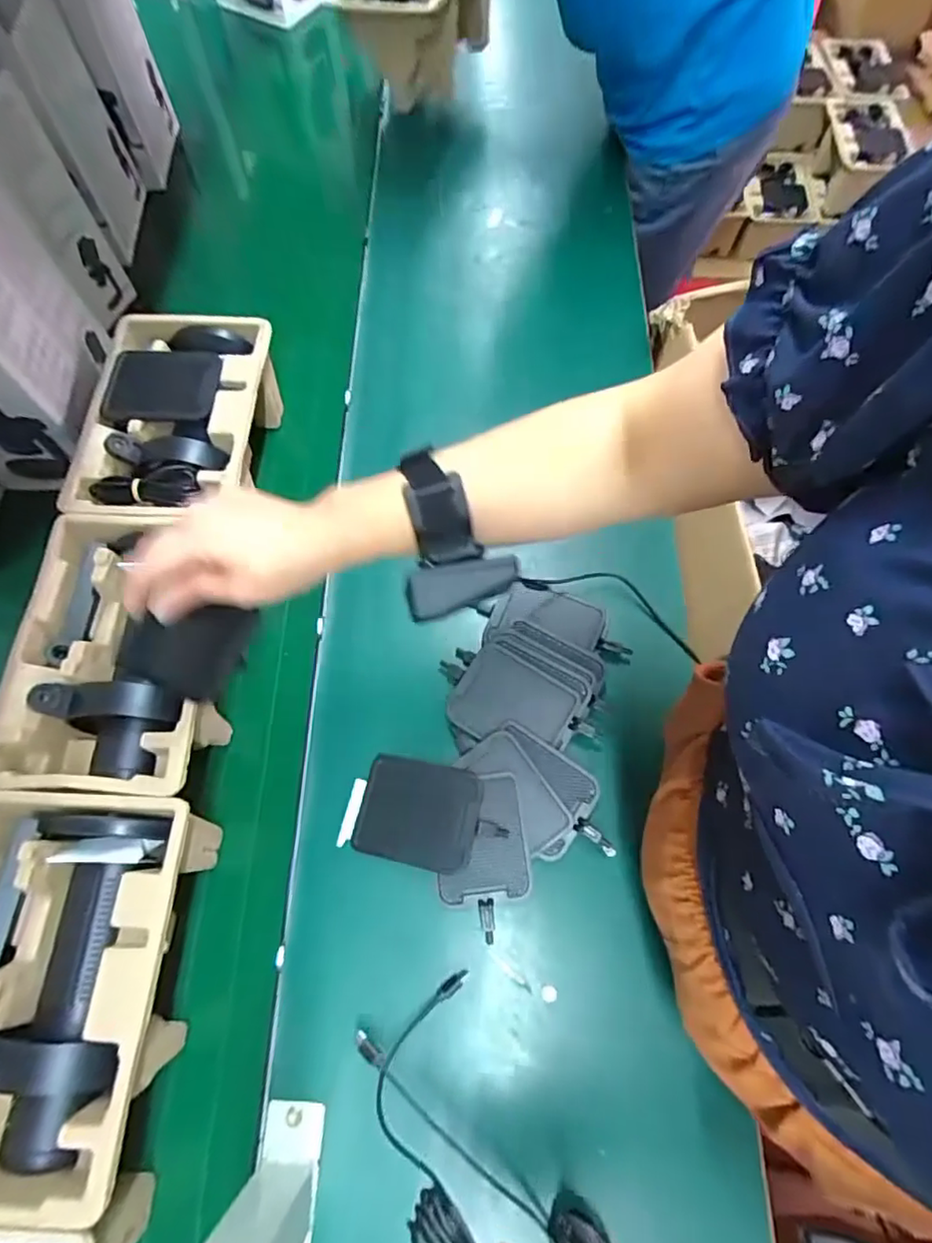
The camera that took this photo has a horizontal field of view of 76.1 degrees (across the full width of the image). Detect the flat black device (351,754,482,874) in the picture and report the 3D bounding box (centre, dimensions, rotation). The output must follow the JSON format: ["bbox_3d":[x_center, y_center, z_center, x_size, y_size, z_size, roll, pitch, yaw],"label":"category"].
[{"bbox_3d":[-0.040,0.159,0.499,0.097,0.019,0.082,12,69,3],"label":"flat black device"}]

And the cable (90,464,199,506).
[{"bbox_3d":[-0.278,-0.117,0.515,0.089,0.014,0.034,-3,69,-2],"label":"cable"}]

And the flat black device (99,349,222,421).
[{"bbox_3d":[-0.286,-0.220,0.555,0.095,0.008,0.079,2,69,0],"label":"flat black device"}]

